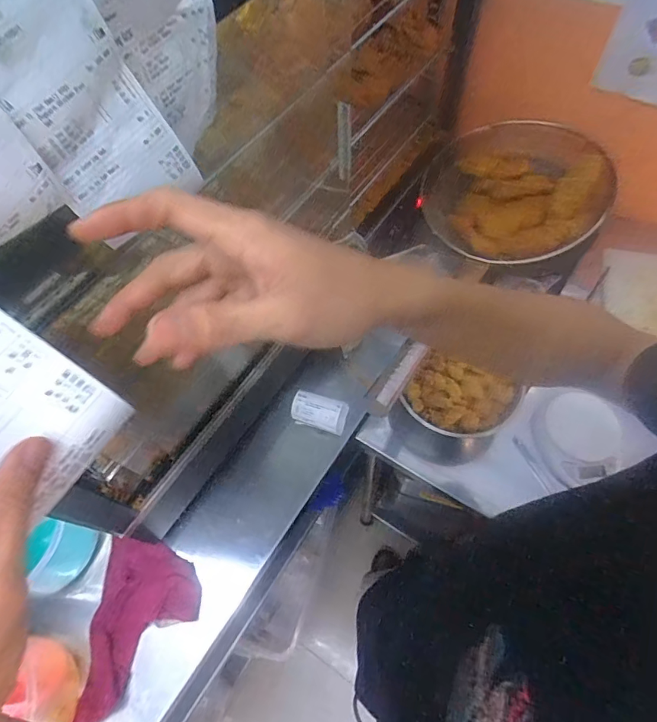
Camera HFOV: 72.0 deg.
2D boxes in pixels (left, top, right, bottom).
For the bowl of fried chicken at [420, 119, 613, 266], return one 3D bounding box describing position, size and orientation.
[{"bbox_3d":[0.342,-0.310,0.828,0.302,0.070,0.326,35,69,20],"label":"bowl of fried chicken"}]

